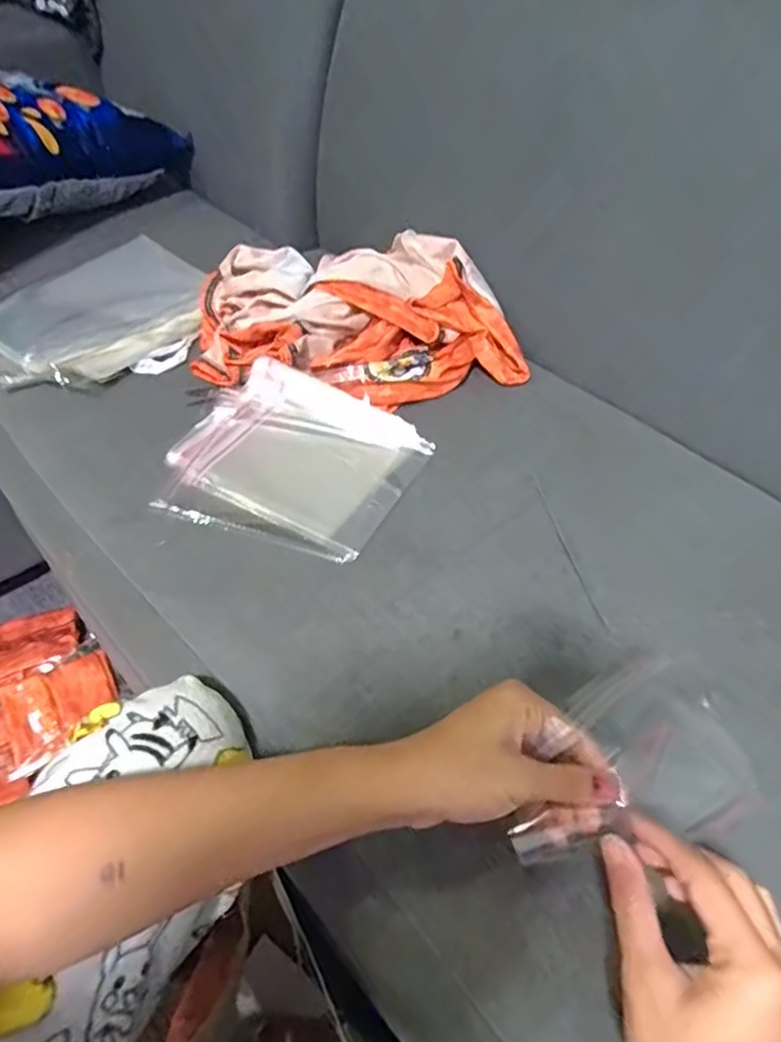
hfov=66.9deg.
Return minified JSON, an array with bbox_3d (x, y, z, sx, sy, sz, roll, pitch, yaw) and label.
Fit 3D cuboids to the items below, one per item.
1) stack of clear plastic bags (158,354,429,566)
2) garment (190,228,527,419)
[{"bbox_3d":[-0.084,-0.061,0.534,0.203,0.025,0.186,17,50,12],"label":"stack of clear plastic bags"},{"bbox_3d":[-0.036,-0.229,0.649,0.360,0.071,0.239,2,48,-1],"label":"garment"}]

